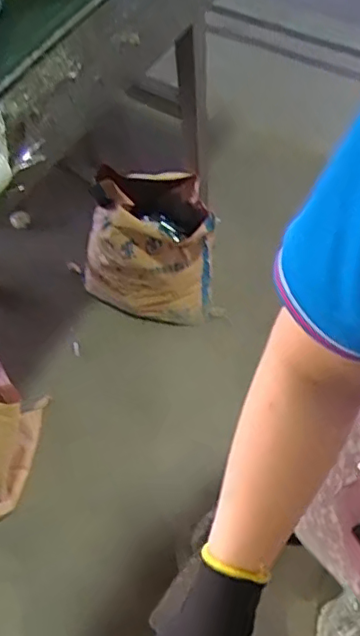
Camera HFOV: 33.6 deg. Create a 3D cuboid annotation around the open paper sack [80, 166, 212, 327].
[{"bbox_3d":[-0.078,-0.133,1.354,0.287,0.429,0.207,-10,59,-5],"label":"open paper sack"}]

